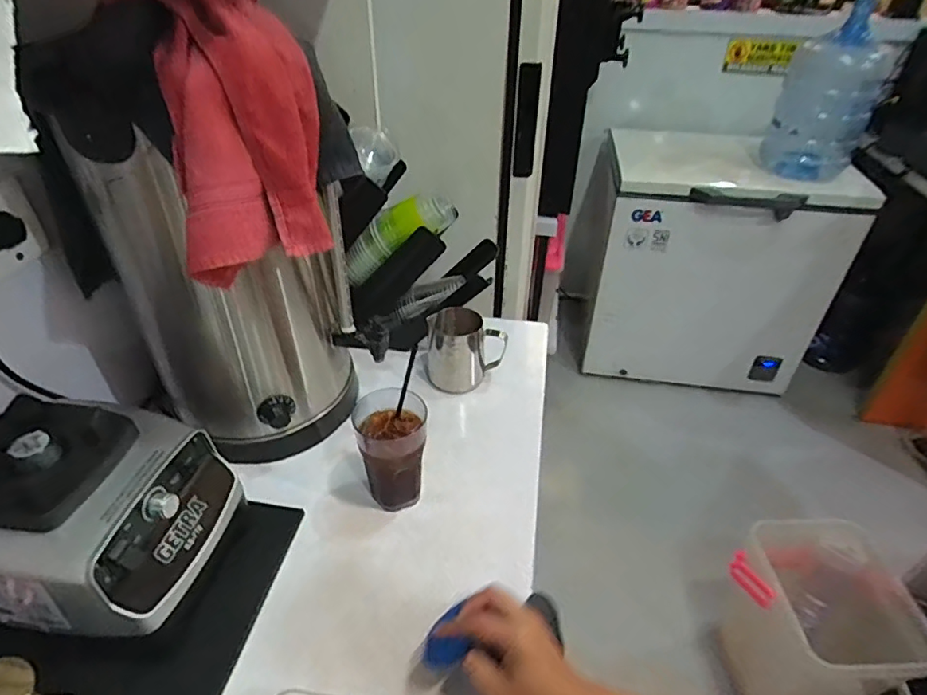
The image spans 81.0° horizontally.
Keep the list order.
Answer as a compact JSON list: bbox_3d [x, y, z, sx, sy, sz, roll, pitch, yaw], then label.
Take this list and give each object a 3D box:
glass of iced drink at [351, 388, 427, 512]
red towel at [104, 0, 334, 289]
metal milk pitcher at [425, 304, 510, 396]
[{"bbox_3d":[-0.089,0.132,0.673,0.081,0.165,0.083,0,38,-5],"label":"glass of iced drink"},{"bbox_3d":[-0.219,-0.247,0.508,0.144,0.346,0.097,-15,-2,-23],"label":"red towel"},{"bbox_3d":[0.000,0.000,0.857,0.106,0.115,0.079,-13,41,-21],"label":"metal milk pitcher"}]

